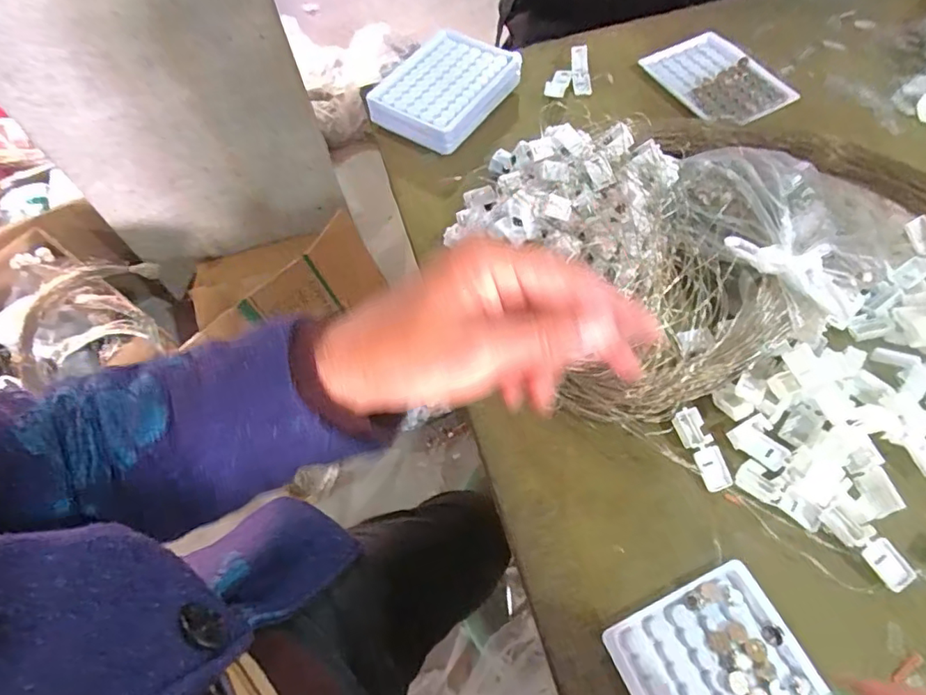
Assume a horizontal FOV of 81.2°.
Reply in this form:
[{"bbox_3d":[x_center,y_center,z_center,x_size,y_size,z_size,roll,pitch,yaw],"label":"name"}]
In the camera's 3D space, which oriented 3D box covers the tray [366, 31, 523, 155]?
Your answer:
[{"bbox_3d":[-0.018,-0.256,0.535,0.095,0.027,0.138,33,68,20],"label":"tray"}]

